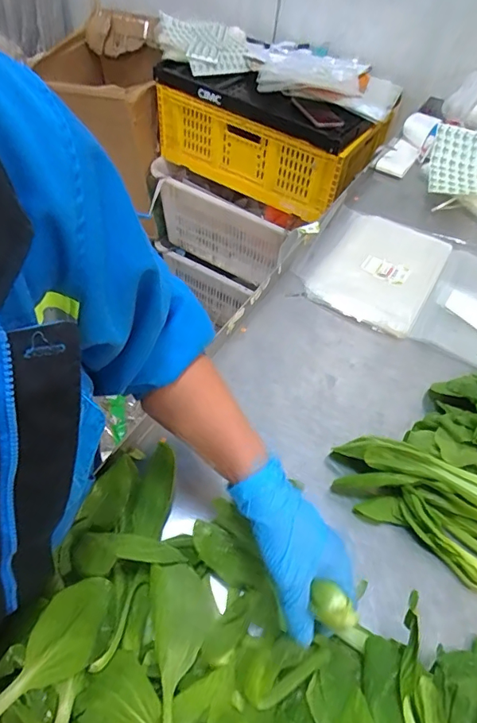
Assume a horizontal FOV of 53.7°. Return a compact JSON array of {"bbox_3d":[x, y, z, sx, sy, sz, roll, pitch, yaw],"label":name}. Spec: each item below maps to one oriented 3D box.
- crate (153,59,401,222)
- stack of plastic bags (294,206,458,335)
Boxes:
[{"bbox_3d":[0.093,-0.695,1.416,0.610,0.278,0.339,28,55,15],"label":"crate"},{"bbox_3d":[0.234,-0.174,0.846,0.227,0.024,0.271,28,55,15],"label":"stack of plastic bags"}]

